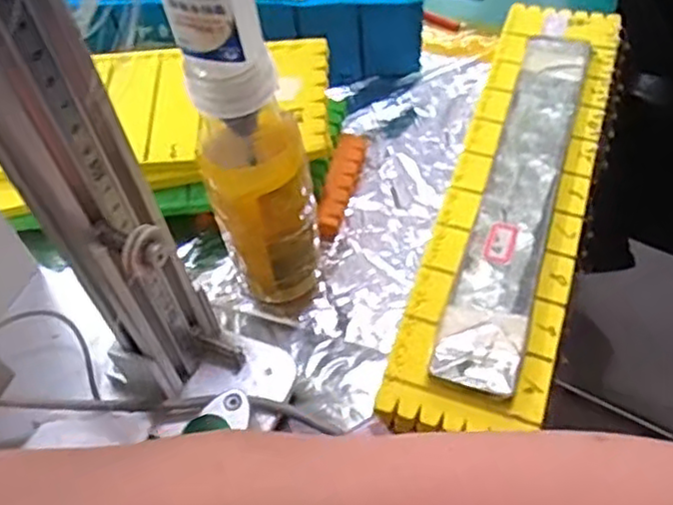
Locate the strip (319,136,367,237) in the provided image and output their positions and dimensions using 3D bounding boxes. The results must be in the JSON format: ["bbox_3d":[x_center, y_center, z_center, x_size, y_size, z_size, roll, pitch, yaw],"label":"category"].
[{"bbox_3d":[0.004,-0.047,0.452,0.017,0.016,0.082,9,56,10],"label":"strip"}]

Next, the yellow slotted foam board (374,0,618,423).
[{"bbox_3d":[0.113,-0.042,0.429,0.079,0.032,0.340,15,57,14],"label":"yellow slotted foam board"}]

